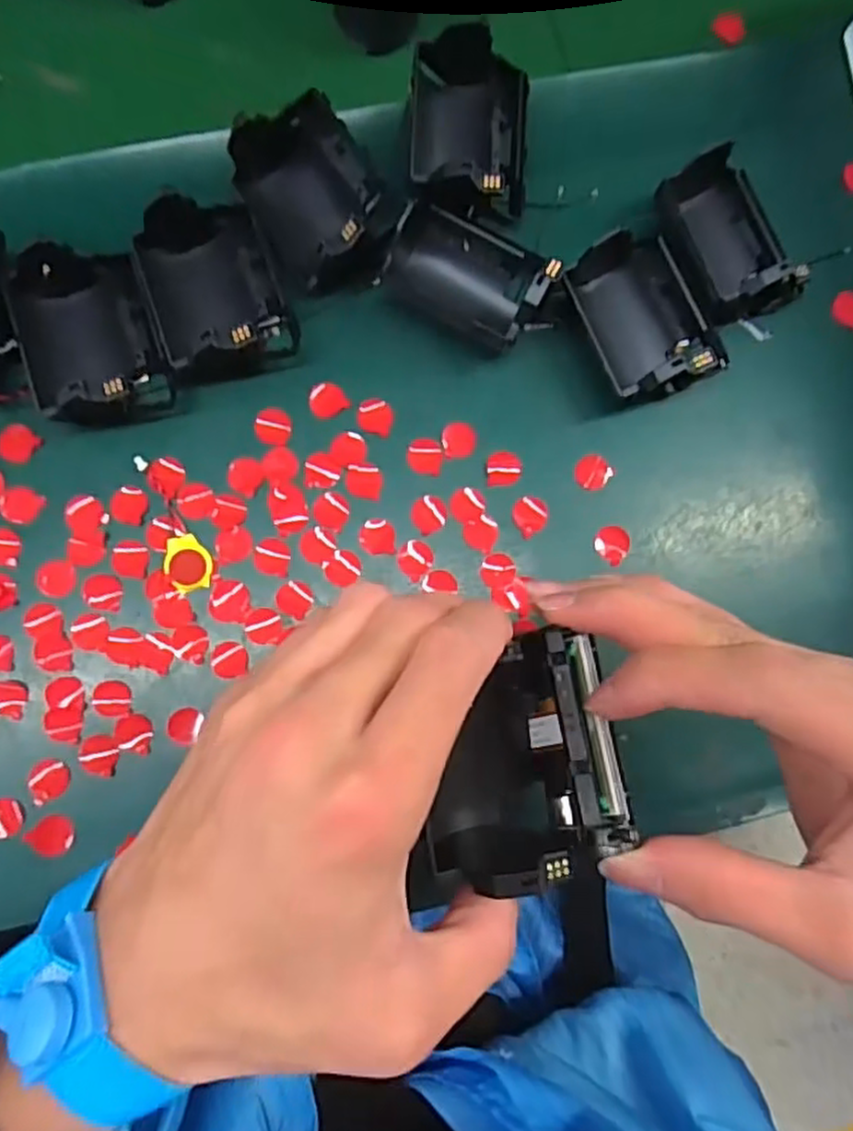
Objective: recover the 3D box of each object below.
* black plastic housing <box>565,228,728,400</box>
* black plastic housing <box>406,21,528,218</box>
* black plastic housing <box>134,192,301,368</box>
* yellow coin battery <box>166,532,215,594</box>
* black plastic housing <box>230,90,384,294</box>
[{"bbox_3d":[0.098,-0.113,0.322,0.051,0.041,0.072,-23,87,-7],"label":"black plastic housing"},{"bbox_3d":[0.020,-0.198,0.325,0.054,0.032,0.076,2,85,-5],"label":"black plastic housing"},{"bbox_3d":[-0.091,-0.120,0.312,0.055,0.032,0.063,-18,87,-6],"label":"black plastic housing"},{"bbox_3d":[-0.103,-0.001,0.313,0.019,0.004,0.024,-12,86,-6],"label":"yellow coin battery"},{"bbox_3d":[-0.050,-0.162,0.313,0.055,0.033,0.068,-33,88,-7],"label":"black plastic housing"}]

